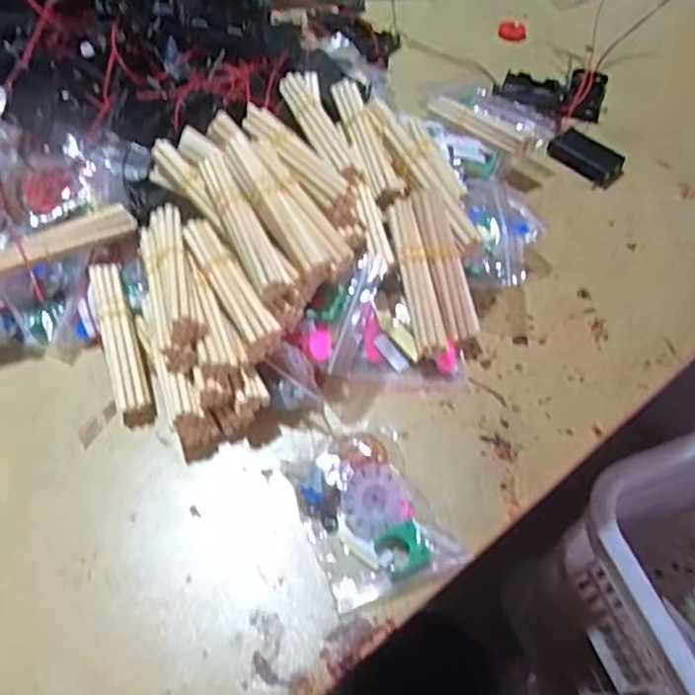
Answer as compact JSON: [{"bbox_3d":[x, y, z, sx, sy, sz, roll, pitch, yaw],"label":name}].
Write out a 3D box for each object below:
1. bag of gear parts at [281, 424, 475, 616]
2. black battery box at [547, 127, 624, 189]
[{"bbox_3d":[0.012,0.091,0.360,0.073,0.020,0.099,-19,58,-12],"label":"bag of gear parts"},{"bbox_3d":[0.208,-0.165,0.532,0.038,0.012,0.061,-38,64,-22],"label":"black battery box"}]

